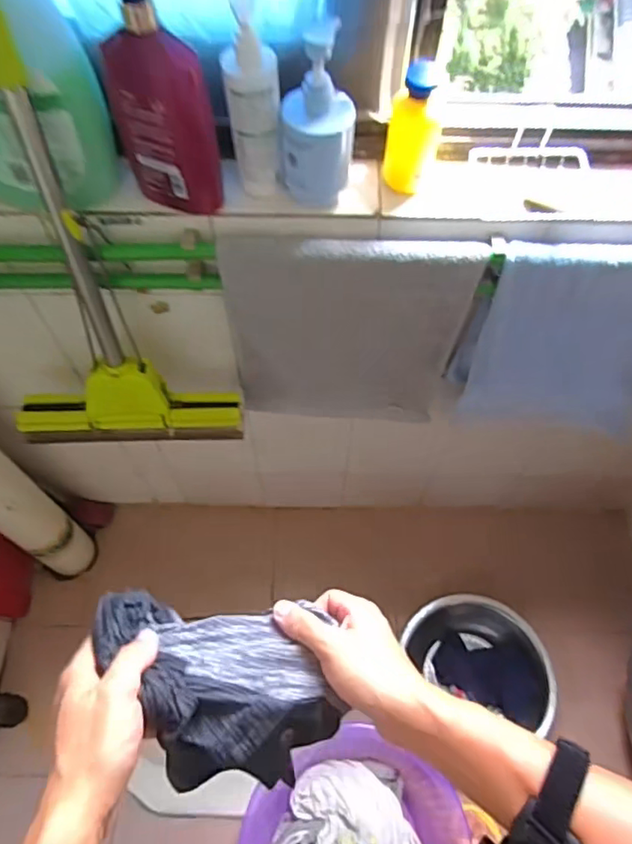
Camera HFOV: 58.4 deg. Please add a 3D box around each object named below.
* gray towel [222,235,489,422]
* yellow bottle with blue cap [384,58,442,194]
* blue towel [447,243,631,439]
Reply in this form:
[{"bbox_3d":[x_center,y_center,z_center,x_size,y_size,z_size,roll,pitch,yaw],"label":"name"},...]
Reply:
[{"bbox_3d":[0.044,-0.113,0.819,0.324,0.356,0.055,-1,60,-1],"label":"gray towel"},{"bbox_3d":[0.109,-0.321,0.623,0.055,0.117,0.051,12,61,6],"label":"yellow bottle with blue cap"},{"bbox_3d":[0.385,-0.098,0.849,0.338,0.424,0.040,0,60,-1],"label":"blue towel"}]

